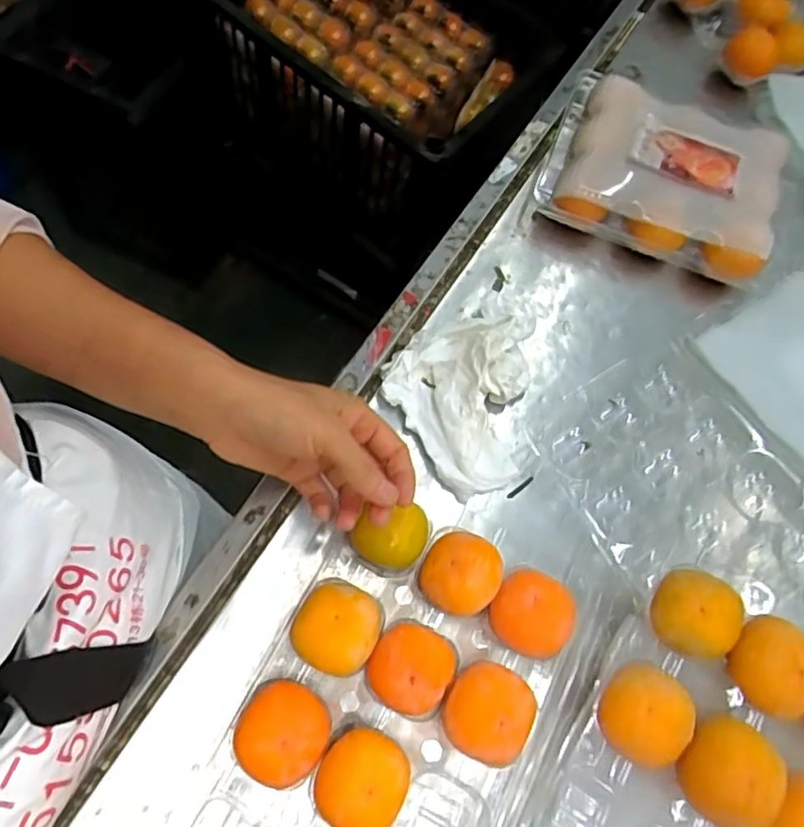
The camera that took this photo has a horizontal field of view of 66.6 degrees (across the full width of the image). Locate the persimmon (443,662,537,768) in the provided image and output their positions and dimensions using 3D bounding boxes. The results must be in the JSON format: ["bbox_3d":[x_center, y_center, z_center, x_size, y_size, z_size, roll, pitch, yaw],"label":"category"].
[{"bbox_3d":[0.054,0.188,0.385,0.054,0.039,0.053,2,68,-6],"label":"persimmon"}]

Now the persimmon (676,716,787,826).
[{"bbox_3d":[0.187,0.208,0.355,0.050,0.041,0.055,27,68,4],"label":"persimmon"}]

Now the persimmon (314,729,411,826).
[{"bbox_3d":[-0.023,0.220,0.367,0.050,0.042,0.052,2,68,-6],"label":"persimmon"}]

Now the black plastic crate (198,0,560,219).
[{"bbox_3d":[-0.028,-0.555,1.003,0.510,0.244,0.342,40,69,9],"label":"black plastic crate"}]

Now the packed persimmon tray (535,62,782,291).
[{"bbox_3d":[0.231,-0.208,0.554,0.202,0.070,0.141,22,67,2],"label":"packed persimmon tray"}]

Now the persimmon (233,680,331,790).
[{"bbox_3d":[-0.071,0.193,0.370,0.051,0.038,0.054,2,68,-6],"label":"persimmon"}]

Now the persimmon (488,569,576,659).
[{"bbox_3d":[0.086,0.134,0.411,0.051,0.036,0.049,0,65,-1],"label":"persimmon"}]

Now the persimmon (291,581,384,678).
[{"bbox_3d":[-0.041,0.139,0.394,0.051,0.037,0.051,2,68,-6],"label":"persimmon"}]

